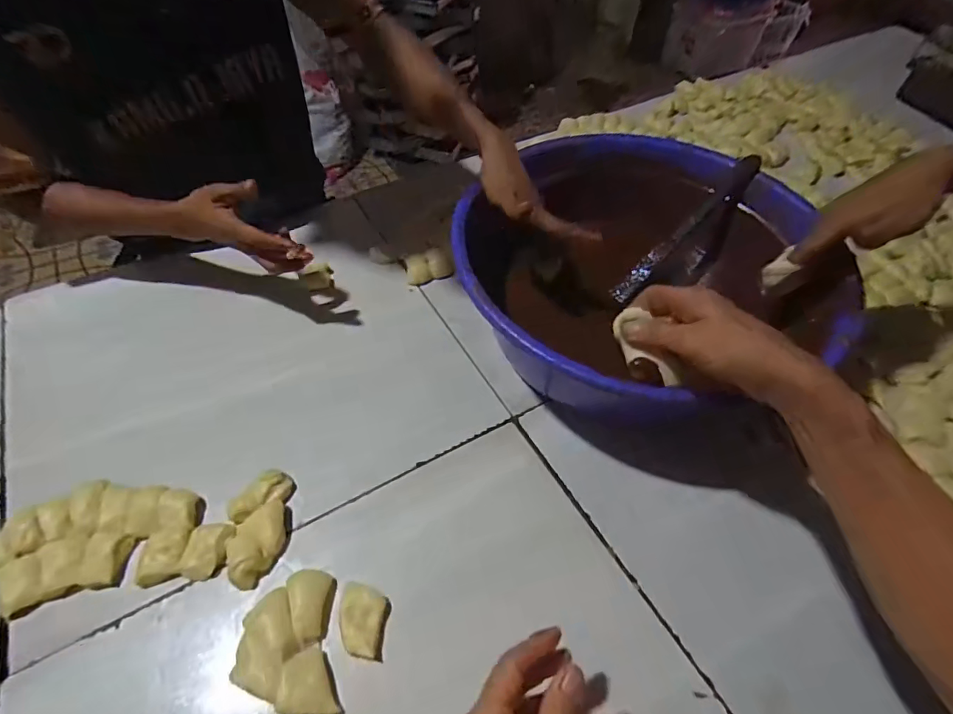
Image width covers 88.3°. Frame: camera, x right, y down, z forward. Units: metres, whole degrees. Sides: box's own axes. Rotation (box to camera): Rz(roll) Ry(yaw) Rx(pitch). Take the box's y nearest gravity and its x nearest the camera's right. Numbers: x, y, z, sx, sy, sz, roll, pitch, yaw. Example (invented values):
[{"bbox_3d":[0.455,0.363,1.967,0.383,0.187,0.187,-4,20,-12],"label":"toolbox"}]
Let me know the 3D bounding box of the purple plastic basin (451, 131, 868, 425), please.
[{"bbox_3d":[0.191,-0.093,0.582,0.403,0.145,0.414,1,52,-1],"label":"purple plastic basin"}]

